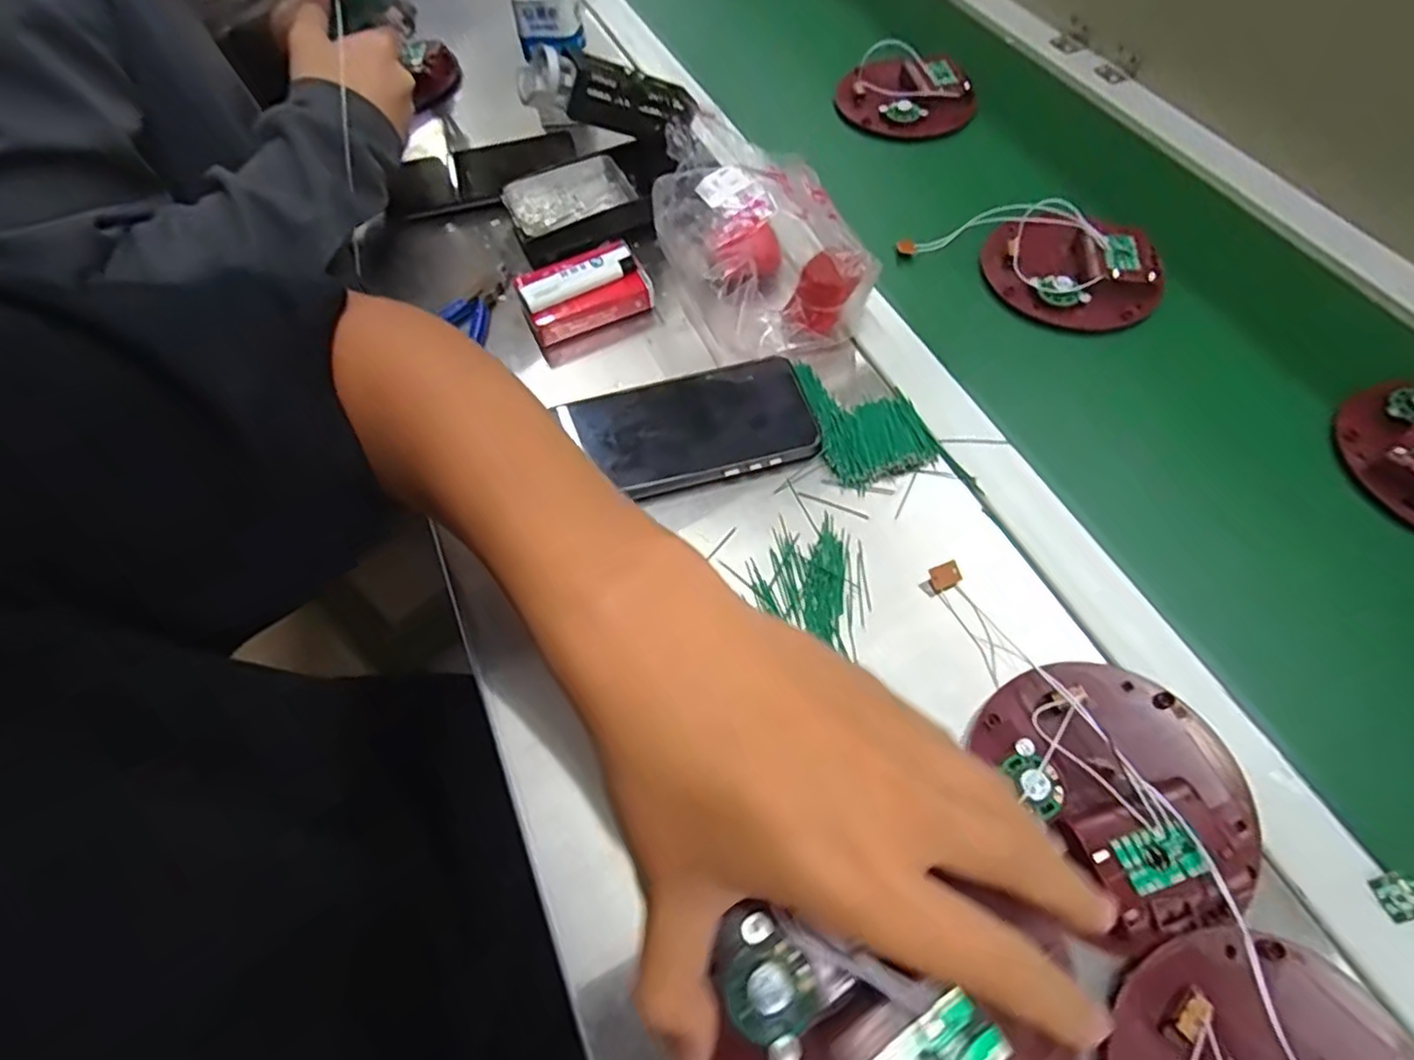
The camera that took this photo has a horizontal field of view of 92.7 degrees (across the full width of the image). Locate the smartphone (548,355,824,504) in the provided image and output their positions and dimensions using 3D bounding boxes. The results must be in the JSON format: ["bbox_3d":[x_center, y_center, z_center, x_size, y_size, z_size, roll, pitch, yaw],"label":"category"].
[{"bbox_3d":[-0.008,-0.063,0.424,0.145,0.012,0.084,-15,61,-6],"label":"smartphone"}]

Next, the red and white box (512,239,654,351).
[{"bbox_3d":[-0.084,-0.166,0.473,0.085,0.038,0.033,-25,63,-11],"label":"red and white box"}]

